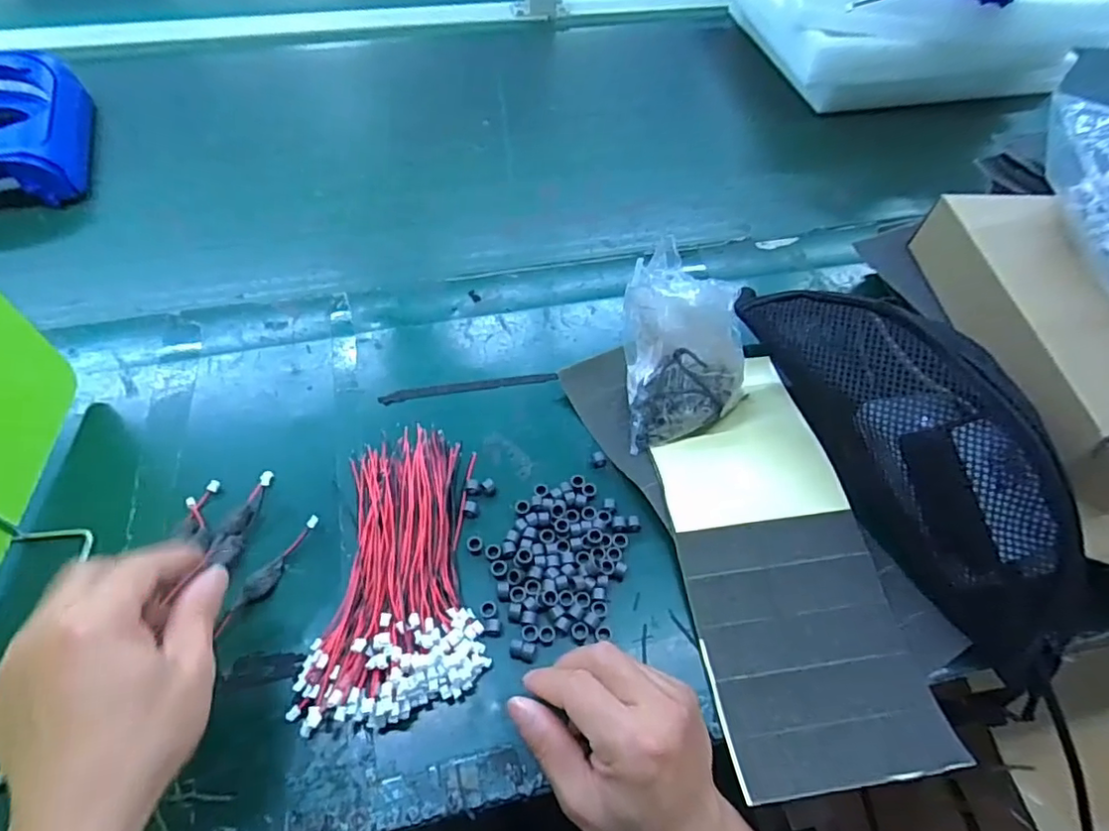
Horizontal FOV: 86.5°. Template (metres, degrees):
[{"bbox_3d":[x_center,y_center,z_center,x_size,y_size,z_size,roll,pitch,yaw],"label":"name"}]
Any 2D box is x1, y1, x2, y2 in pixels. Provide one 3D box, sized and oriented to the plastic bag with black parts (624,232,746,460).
[{"bbox_3d":[0.089,-0.046,0.429,0.084,0.113,0.093,-14,58,-12],"label":"plastic bag with black parts"}]

